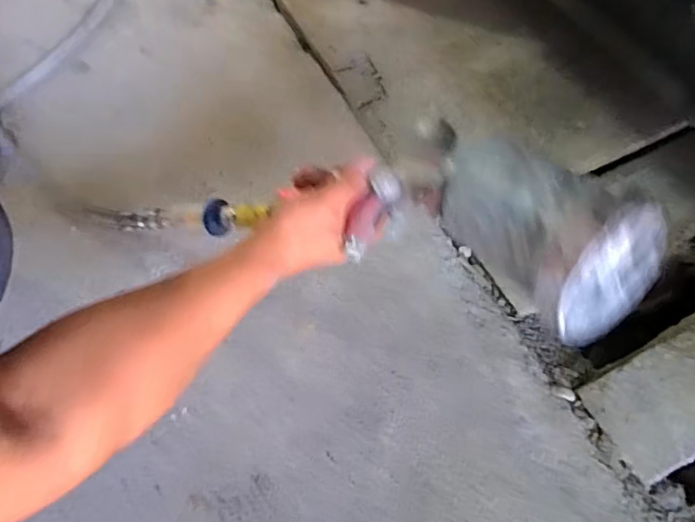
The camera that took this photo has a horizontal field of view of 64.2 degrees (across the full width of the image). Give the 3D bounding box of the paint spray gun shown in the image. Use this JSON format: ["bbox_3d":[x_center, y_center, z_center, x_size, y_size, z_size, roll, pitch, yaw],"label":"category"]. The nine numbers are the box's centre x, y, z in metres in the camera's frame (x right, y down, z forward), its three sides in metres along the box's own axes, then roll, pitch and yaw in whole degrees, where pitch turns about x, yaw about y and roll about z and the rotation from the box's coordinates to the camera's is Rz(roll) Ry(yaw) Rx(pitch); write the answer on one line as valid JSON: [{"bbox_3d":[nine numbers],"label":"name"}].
[{"bbox_3d":[0.047,-0.038,0.458,0.371,0.094,0.130,17,60,40],"label":"paint spray gun"}]

